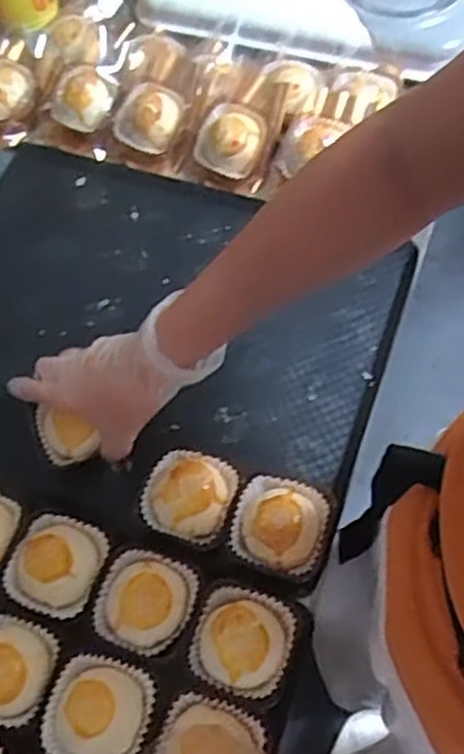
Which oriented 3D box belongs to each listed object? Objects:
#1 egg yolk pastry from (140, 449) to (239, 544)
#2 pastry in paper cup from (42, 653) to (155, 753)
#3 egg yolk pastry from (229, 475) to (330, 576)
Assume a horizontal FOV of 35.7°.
[{"bbox_3d":[-0.034,0.093,0.560,0.068,0.045,0.064,-1,62,2],"label":"egg yolk pastry"},{"bbox_3d":[-0.090,0.221,0.474,0.068,0.022,0.071,-1,62,2],"label":"pastry in paper cup"},{"bbox_3d":[0.036,0.112,0.544,0.068,0.051,0.065,-1,62,2],"label":"egg yolk pastry"}]

